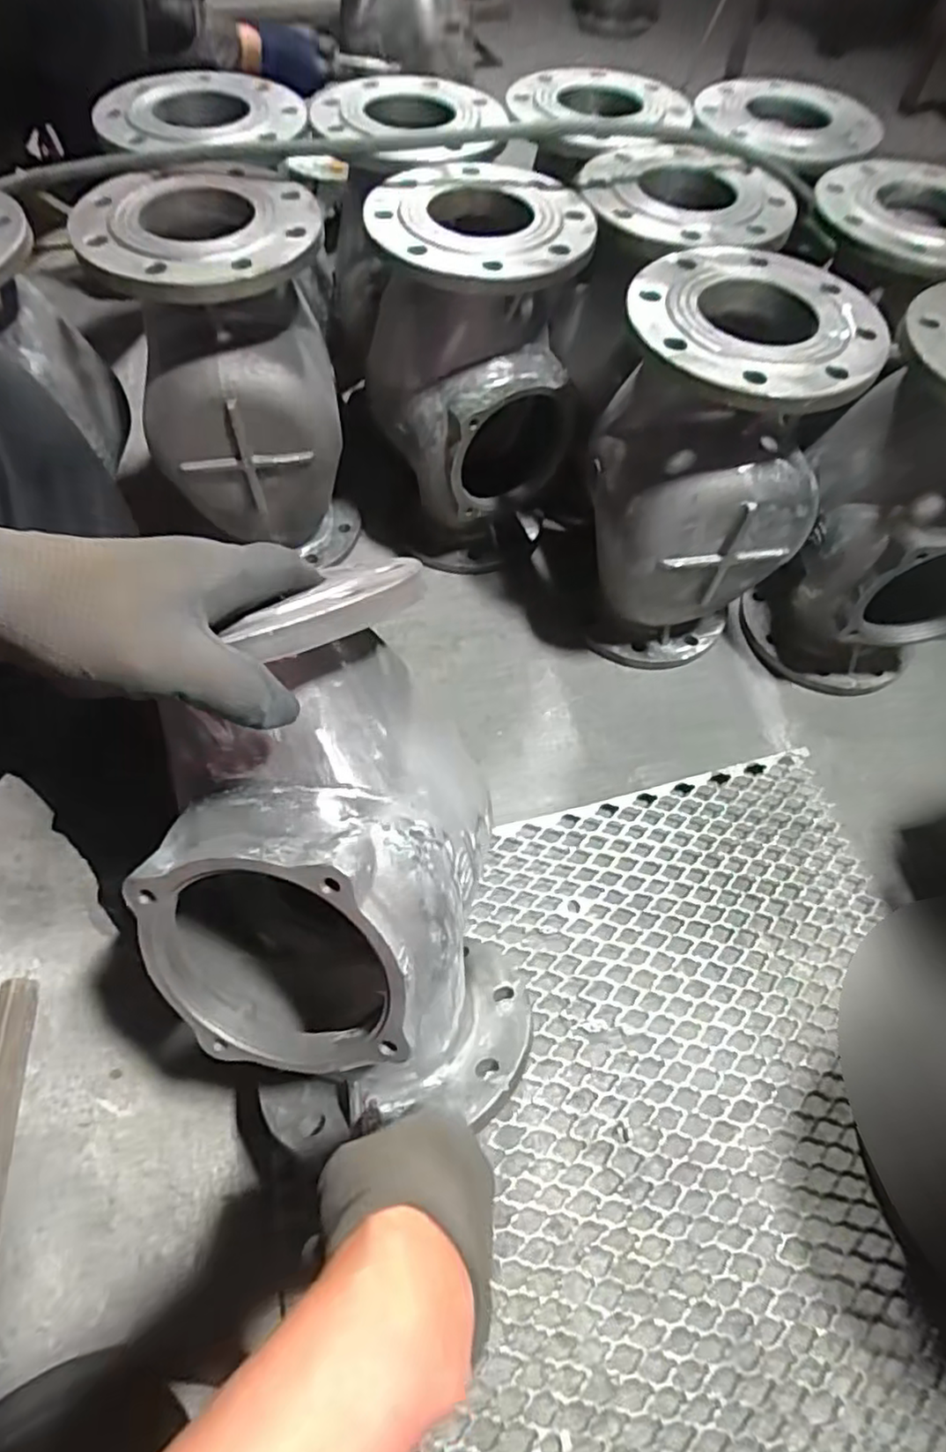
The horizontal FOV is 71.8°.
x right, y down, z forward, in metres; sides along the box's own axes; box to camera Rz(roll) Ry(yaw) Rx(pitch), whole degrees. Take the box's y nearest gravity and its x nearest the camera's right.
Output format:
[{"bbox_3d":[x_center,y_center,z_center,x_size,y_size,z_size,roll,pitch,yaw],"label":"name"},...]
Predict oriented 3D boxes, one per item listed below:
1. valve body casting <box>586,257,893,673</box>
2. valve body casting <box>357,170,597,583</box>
[{"bbox_3d":[0.228,-0.246,0.696,0.210,0.368,0.223,10,61,3],"label":"valve body casting"},{"bbox_3d":[-0.006,-0.379,0.757,0.217,0.361,0.215,-3,61,-4],"label":"valve body casting"}]

